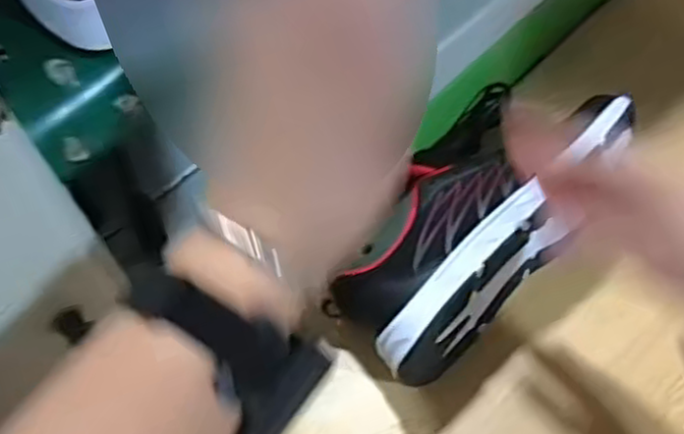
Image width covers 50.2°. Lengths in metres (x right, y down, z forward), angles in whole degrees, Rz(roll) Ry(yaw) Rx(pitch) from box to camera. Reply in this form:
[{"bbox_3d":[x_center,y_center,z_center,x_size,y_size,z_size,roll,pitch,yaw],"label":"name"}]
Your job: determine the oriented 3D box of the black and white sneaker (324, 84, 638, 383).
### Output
[{"bbox_3d":[0.089,-0.003,0.519,0.119,0.092,0.232,40,69,21],"label":"black and white sneaker"}]

